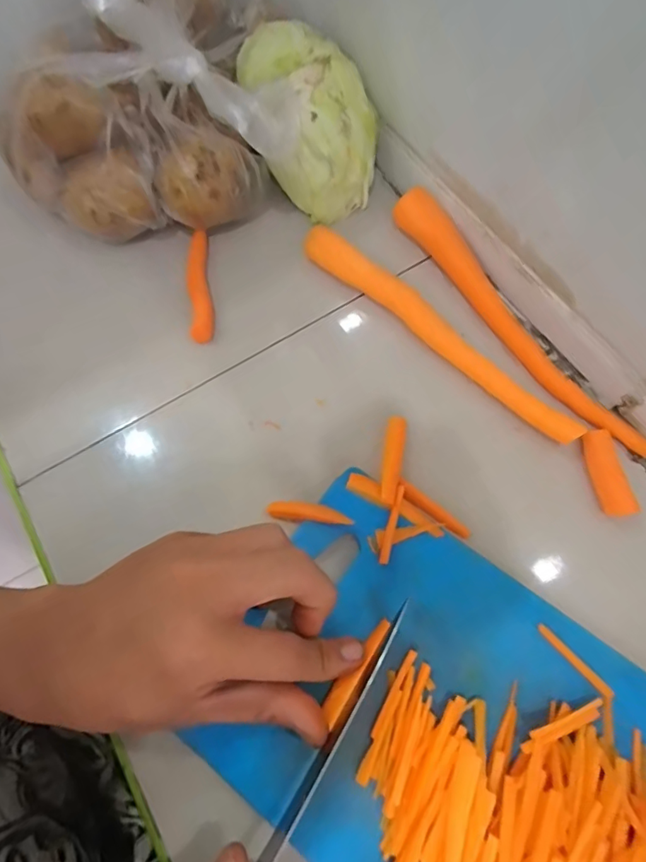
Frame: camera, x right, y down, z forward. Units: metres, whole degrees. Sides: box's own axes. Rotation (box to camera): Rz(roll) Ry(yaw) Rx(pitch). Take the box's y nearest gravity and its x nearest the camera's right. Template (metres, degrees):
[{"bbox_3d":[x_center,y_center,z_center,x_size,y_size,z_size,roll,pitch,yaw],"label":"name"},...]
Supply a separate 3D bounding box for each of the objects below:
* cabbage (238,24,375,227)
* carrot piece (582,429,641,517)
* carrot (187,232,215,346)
[{"bbox_3d":[-0.006,-0.192,0.303,0.068,0.085,0.077,-19,70,-5],"label":"cabbage"},{"bbox_3d":[0.149,0.023,0.251,0.013,0.012,0.045,-12,69,-2],"label":"carrot piece"},{"bbox_3d":[-0.078,-0.094,0.304,0.013,0.012,0.083,-6,69,0],"label":"carrot"}]

